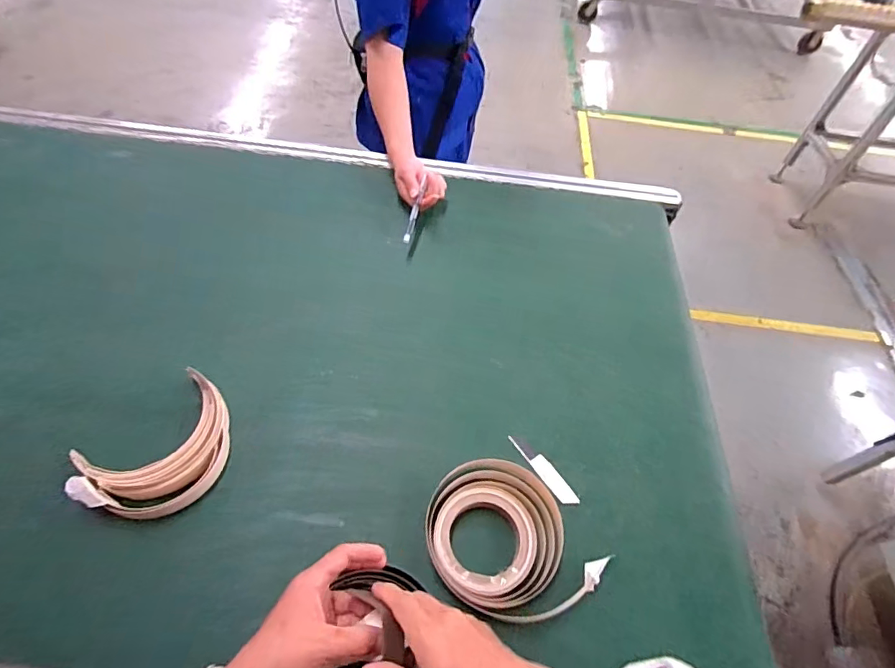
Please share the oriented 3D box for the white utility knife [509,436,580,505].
[{"bbox_3d":[0.115,0.163,0.579,0.022,0.009,0.105,-29,62,-23],"label":"white utility knife"}]

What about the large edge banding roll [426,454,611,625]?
[{"bbox_3d":[0.059,0.223,0.520,0.149,0.034,0.175,-25,60,-21],"label":"large edge banding roll"}]

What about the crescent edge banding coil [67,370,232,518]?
[{"bbox_3d":[-0.326,0.136,0.542,0.168,0.041,0.129,-29,62,-23],"label":"crescent edge banding coil"}]

